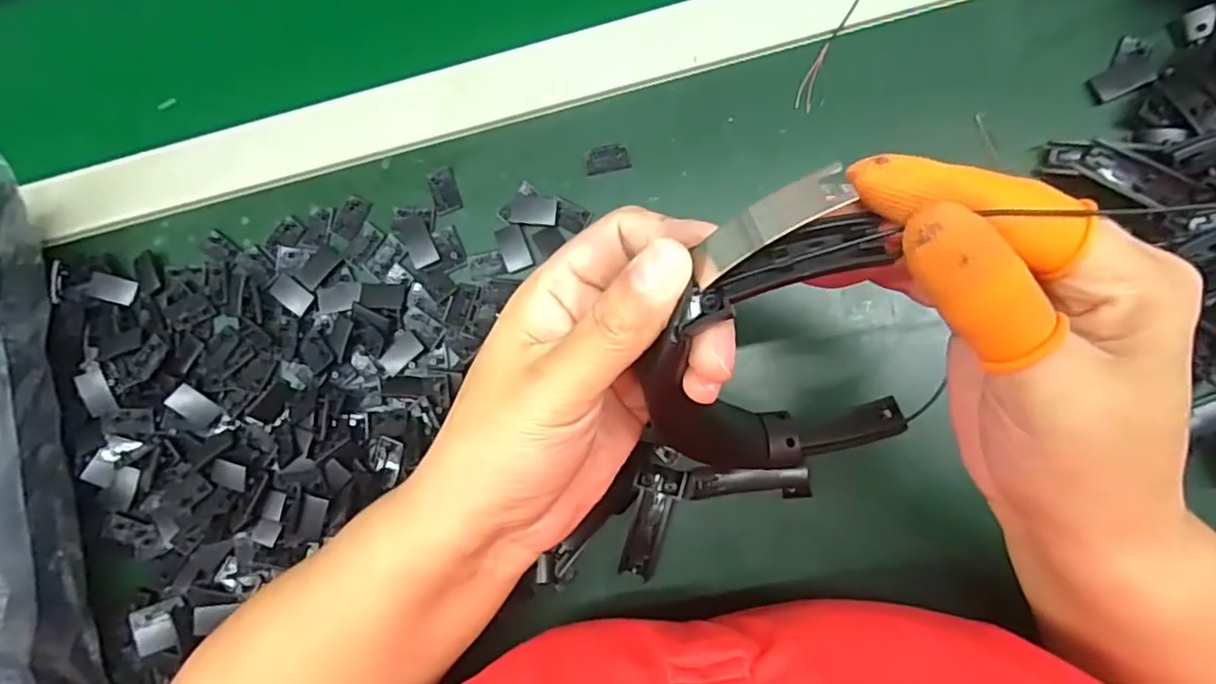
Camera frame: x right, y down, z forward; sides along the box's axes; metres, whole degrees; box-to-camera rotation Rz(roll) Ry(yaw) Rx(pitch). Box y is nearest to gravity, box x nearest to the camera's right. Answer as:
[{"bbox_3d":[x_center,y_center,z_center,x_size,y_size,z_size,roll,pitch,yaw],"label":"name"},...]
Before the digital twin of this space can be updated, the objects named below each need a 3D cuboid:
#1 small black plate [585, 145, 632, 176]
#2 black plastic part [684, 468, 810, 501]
[{"bbox_3d":[-0.001,-0.103,0.361,0.024,0.004,0.013,-12,83,5],"label":"small black plate"},{"bbox_3d":[0.072,0.073,0.329,0.062,0.007,0.015,-3,84,7],"label":"black plastic part"}]

